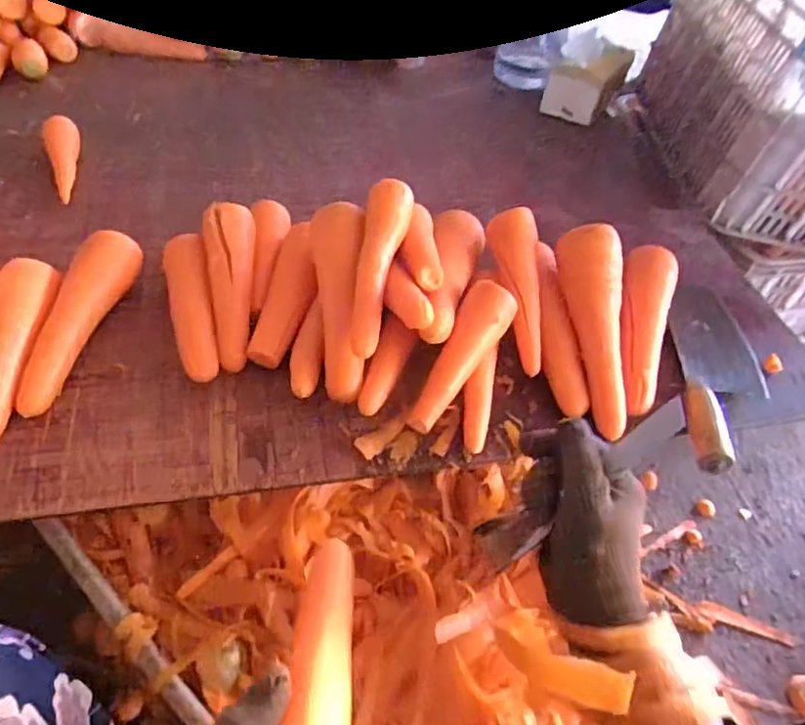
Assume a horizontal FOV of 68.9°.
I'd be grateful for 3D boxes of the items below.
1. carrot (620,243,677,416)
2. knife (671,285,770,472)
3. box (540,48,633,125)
[{"bbox_3d":[0.249,-0.037,0.606,0.053,0.051,0.209,17,51,8],"label":"carrot"},{"bbox_3d":[0.325,0.007,0.598,0.093,0.031,0.247,11,50,3],"label":"knife"},{"bbox_3d":[0.292,-0.447,0.941,0.093,0.098,0.123,29,53,17],"label":"box"}]

